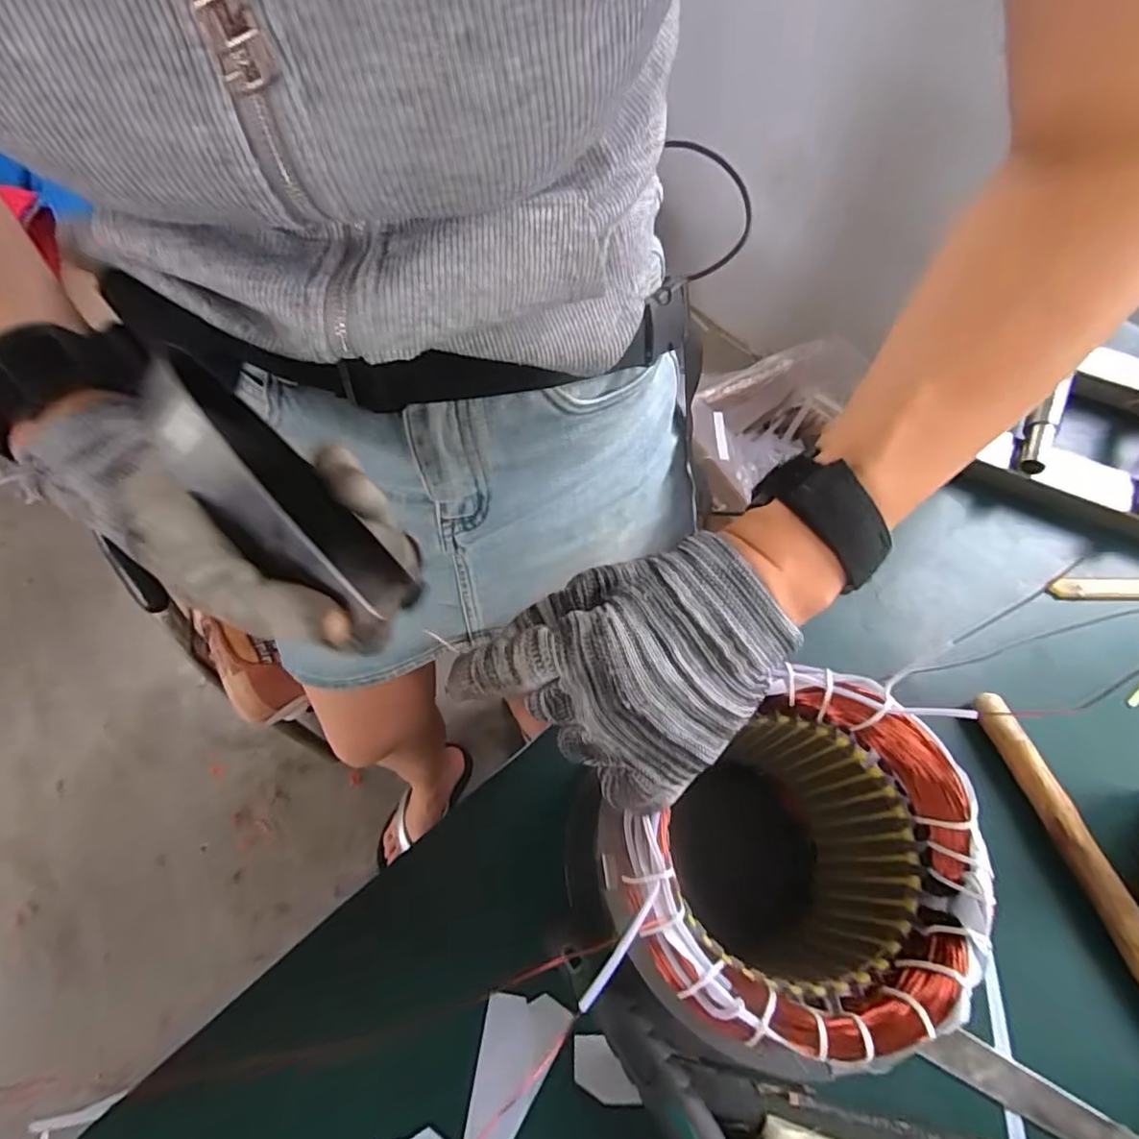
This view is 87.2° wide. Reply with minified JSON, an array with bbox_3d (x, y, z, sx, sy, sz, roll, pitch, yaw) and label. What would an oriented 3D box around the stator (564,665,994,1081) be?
[{"bbox_3d":[0.079,0.145,0.293,0.146,0.170,0.124,-4,59,-6],"label":"stator"}]

